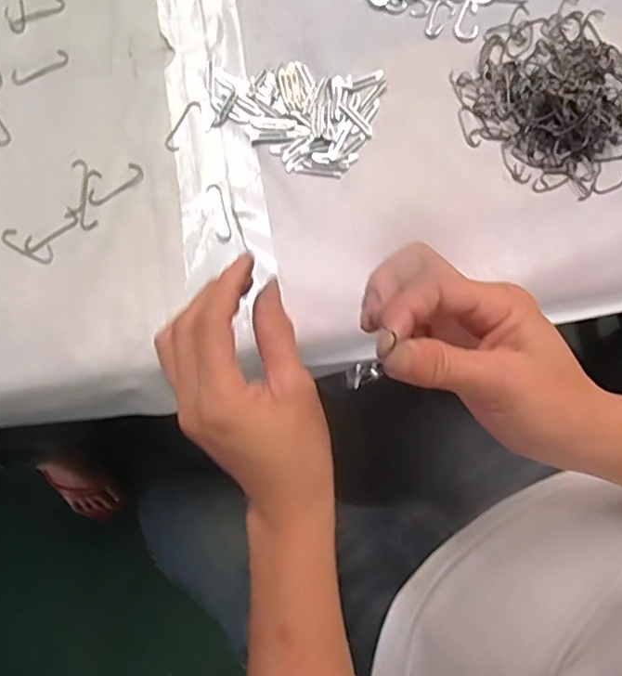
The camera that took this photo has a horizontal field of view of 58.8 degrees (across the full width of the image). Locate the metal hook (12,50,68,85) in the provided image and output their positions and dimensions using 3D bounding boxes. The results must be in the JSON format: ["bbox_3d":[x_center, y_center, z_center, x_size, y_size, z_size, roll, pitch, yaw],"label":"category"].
[{"bbox_3d":[-0.206,-0.205,0.419,0.045,0.004,0.014,-26,81,-6],"label":"metal hook"}]

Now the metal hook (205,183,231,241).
[{"bbox_3d":[-0.067,-0.091,0.399,0.012,0.004,0.046,-13,80,-4],"label":"metal hook"}]

